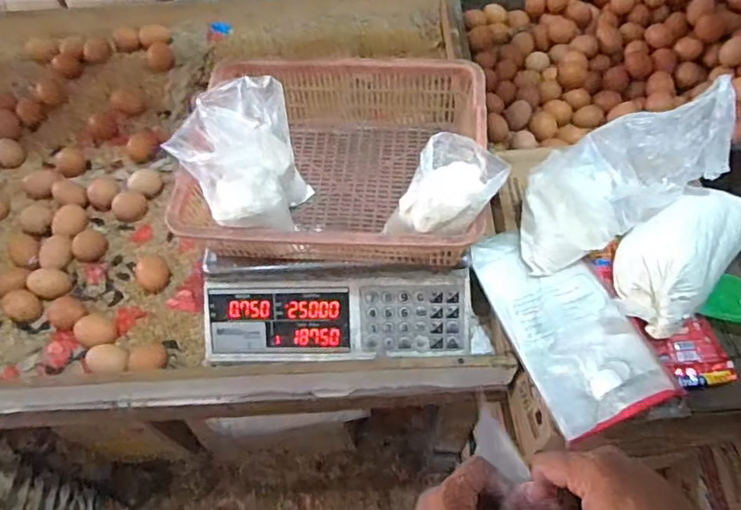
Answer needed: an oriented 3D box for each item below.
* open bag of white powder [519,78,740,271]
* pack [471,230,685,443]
[{"bbox_3d":[0.279,-0.086,0.636,0.270,0.089,0.104,-39,54,30],"label":"open bag of white powder"},{"bbox_3d":[0.215,0.065,0.640,0.126,0.038,0.256,-20,60,-9],"label":"pack"}]

